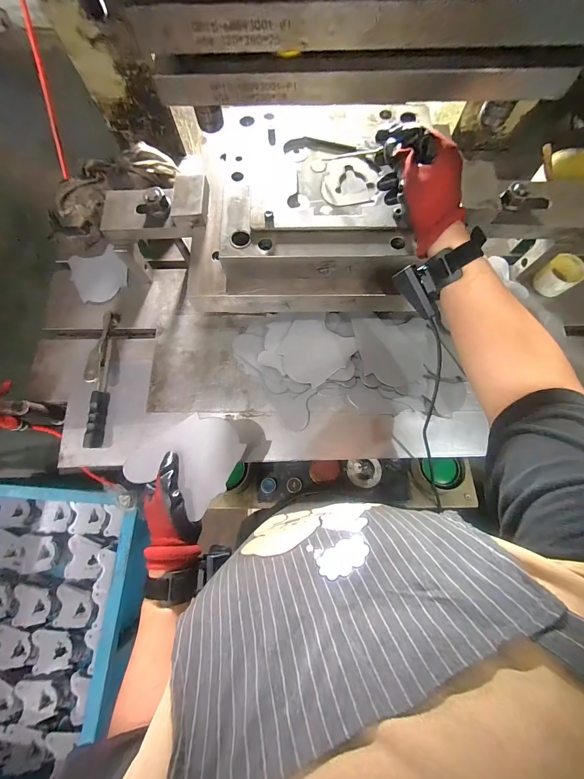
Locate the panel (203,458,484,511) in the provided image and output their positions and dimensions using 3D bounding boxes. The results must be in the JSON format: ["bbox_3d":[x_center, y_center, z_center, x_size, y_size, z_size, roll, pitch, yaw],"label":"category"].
[{"bbox_3d":[0.087,0.180,0.584,0.518,0.048,0.093,-1,75,1],"label":"panel"}]

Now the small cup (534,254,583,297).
[{"bbox_3d":[0.527,-0.224,0.605,0.071,0.047,0.066,0,75,1],"label":"small cup"}]

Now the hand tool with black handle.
[{"bbox_3d":[-0.357,-0.029,0.559,0.024,0.055,0.262,-1,75,1],"label":"hand tool with black handle"}]

